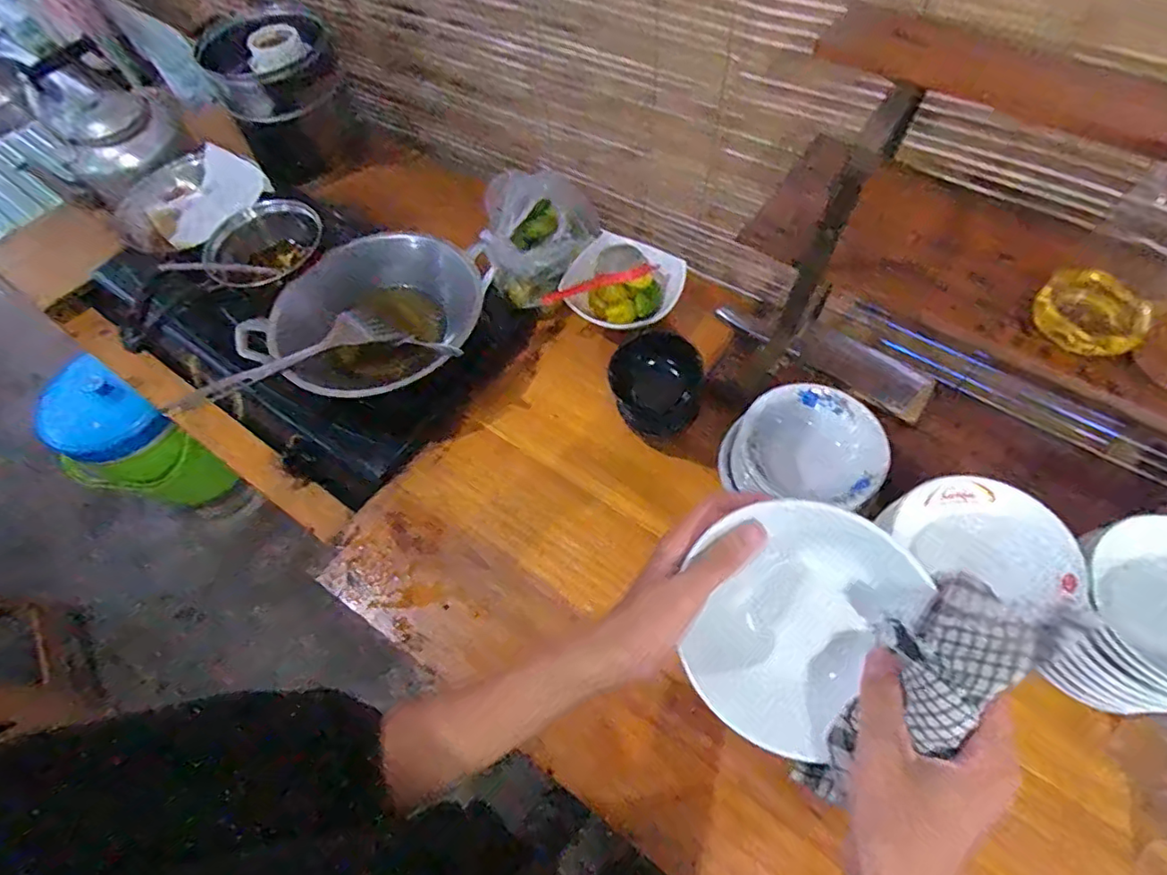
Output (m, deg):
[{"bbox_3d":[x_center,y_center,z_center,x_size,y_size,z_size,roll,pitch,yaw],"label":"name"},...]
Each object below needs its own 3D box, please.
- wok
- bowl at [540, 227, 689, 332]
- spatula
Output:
[{"bbox_3d":[-0.289,-0.166,0.835,0.259,0.096,0.289,24,65,16],"label":"wok"},{"bbox_3d":[0.056,-0.232,0.890,0.174,0.050,0.151,24,65,16],"label":"bowl"},{"bbox_3d":[-0.395,-0.107,0.791,0.291,0.052,0.062,-29,63,-12],"label":"spatula"}]

